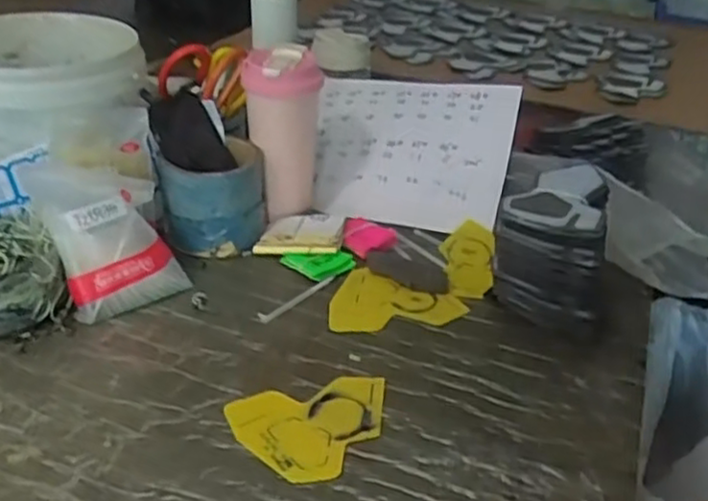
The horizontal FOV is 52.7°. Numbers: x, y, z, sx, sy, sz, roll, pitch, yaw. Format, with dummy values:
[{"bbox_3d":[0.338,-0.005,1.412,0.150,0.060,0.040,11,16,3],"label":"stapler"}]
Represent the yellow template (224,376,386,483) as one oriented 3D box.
[{"bbox_3d":[-0.031,0.142,0.576,0.128,0.007,0.098,-6,32,-15],"label":"yellow template"}]

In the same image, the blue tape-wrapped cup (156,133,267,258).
[{"bbox_3d":[-0.152,-0.056,0.797,0.109,0.104,0.093,-2,32,-9],"label":"blue tape-wrapped cup"}]

